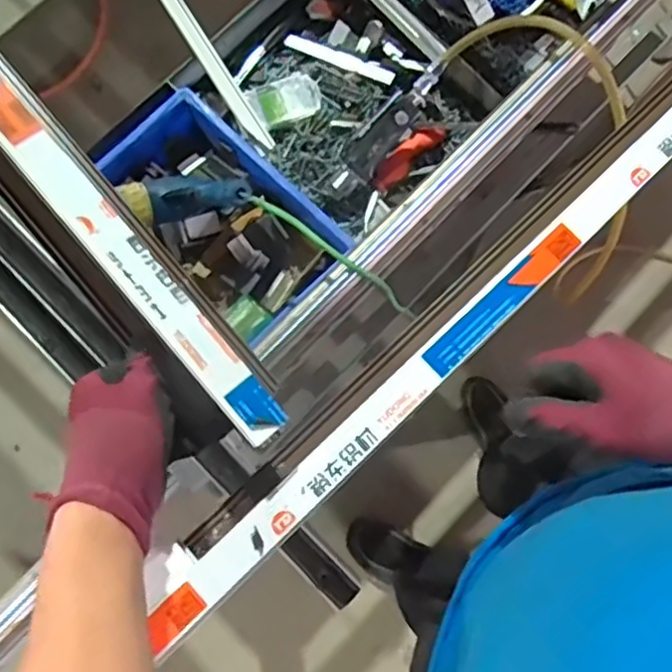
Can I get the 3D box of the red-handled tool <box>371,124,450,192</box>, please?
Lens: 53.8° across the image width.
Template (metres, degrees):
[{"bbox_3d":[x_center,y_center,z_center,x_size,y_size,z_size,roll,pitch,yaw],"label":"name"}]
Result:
[{"bbox_3d":[0.110,-0.274,1.004,0.040,0.030,0.130,44,80,7],"label":"red-handled tool"}]

